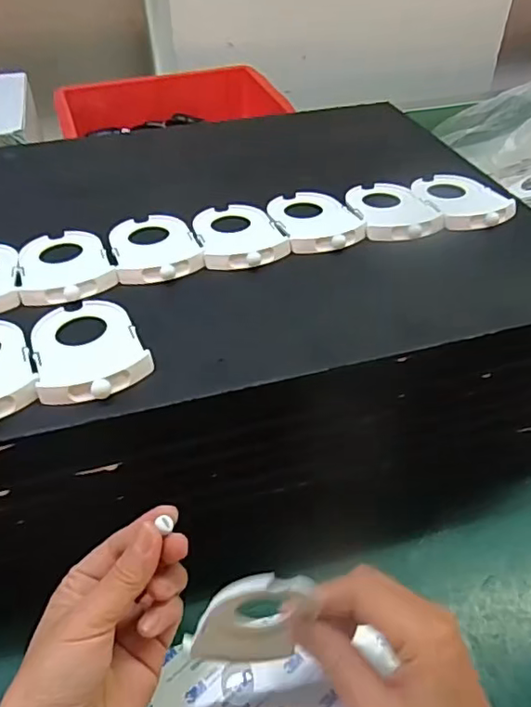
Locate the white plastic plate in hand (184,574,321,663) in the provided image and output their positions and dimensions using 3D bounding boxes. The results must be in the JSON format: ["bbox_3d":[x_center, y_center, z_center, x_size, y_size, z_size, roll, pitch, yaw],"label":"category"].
[{"bbox_3d":[-0.009,0.129,0.273,0.058,0.057,0.020,0,46,-4],"label":"white plastic plate in hand"}]

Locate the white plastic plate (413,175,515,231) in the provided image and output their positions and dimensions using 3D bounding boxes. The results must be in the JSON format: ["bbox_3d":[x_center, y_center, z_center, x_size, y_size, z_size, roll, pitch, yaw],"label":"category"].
[{"bbox_3d":[0.151,-0.120,0.436,0.059,0.014,0.081,-8,47,-12],"label":"white plastic plate"}]

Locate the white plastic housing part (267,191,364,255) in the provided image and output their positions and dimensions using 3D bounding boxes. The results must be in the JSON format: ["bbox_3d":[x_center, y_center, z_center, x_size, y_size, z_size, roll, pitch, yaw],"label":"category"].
[{"bbox_3d":[0.036,-0.100,0.416,0.055,0.012,0.081,-11,48,-15],"label":"white plastic housing part"}]

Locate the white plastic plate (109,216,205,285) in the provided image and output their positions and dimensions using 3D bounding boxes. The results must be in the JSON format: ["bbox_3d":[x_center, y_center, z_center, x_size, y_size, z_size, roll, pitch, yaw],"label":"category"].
[{"bbox_3d":[-0.078,-0.076,0.393,0.056,0.011,0.081,-12,48,-15],"label":"white plastic plate"}]

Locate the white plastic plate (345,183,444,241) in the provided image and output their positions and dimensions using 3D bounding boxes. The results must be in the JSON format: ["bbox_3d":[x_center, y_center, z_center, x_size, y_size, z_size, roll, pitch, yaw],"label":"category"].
[{"bbox_3d":[0.093,-0.110,0.424,0.055,0.012,0.080,-9,47,-13],"label":"white plastic plate"}]

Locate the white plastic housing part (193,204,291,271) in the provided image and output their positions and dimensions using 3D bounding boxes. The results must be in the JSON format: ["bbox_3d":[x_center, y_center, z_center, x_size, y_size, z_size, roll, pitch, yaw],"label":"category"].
[{"bbox_3d":[-0.020,-0.087,0.403,0.057,0.012,0.081,-10,47,-14],"label":"white plastic housing part"}]

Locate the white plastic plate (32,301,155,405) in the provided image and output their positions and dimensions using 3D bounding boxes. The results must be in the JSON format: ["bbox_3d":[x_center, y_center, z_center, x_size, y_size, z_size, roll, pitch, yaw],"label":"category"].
[{"bbox_3d":[-0.099,-0.006,0.316,0.058,0.012,0.081,-13,48,-16],"label":"white plastic plate"}]

